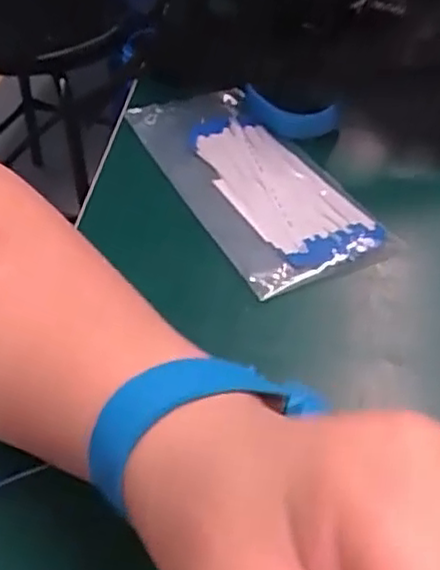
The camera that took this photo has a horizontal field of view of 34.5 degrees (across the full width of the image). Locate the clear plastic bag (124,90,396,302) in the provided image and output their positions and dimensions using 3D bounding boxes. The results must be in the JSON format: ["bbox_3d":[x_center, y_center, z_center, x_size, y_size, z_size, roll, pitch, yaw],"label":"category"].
[{"bbox_3d":[0.018,-0.058,0.381,0.076,0.013,0.166,-18,49,-18],"label":"clear plastic bag"}]

